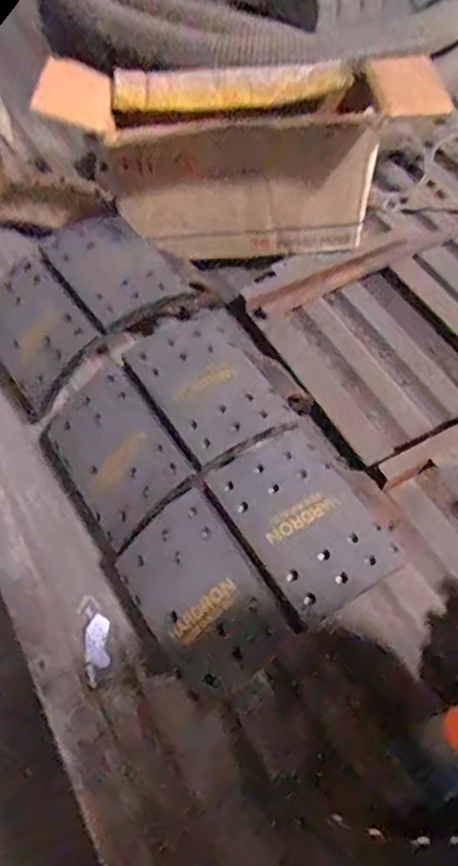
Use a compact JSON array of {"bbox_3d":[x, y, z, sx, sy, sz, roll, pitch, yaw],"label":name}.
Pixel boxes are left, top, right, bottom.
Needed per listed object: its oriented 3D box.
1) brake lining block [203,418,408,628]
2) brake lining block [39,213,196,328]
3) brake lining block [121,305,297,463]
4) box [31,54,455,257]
[{"bbox_3d":[0.092,0.090,0.697,0.163,0.031,0.202,-29,61,-19],"label":"brake lining block"},{"bbox_3d":[-0.163,-0.242,0.895,0.150,0.035,0.201,-31,62,-20],"label":"brake lining block"},{"bbox_3d":[-0.018,-0.068,0.788,0.170,0.038,0.201,-30,61,-19],"label":"brake lining block"},{"bbox_3d":[0.018,-0.453,1.001,0.553,0.239,0.240,-1,56,-1],"label":"box"}]

